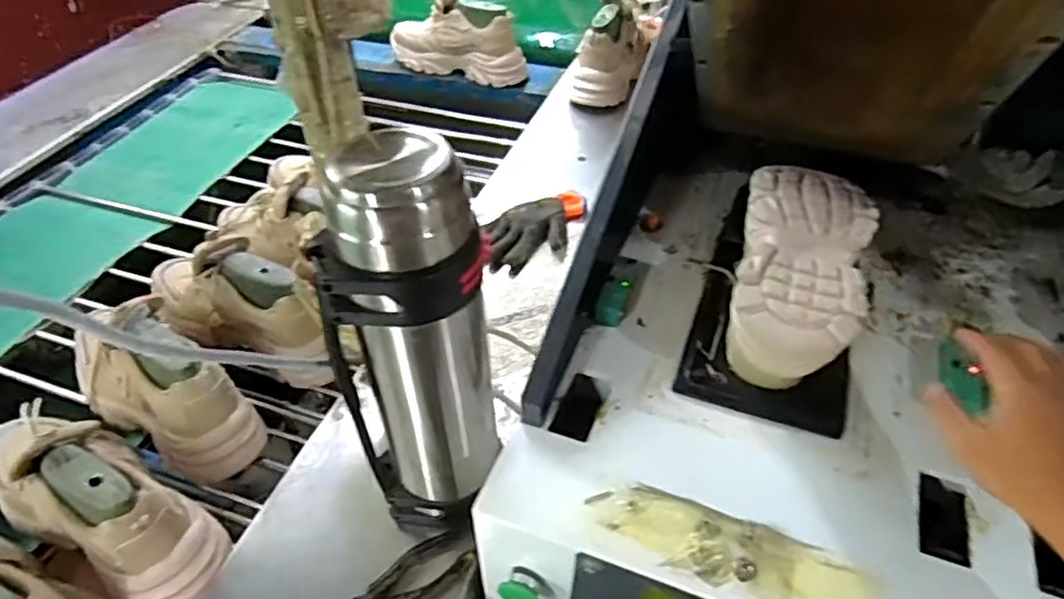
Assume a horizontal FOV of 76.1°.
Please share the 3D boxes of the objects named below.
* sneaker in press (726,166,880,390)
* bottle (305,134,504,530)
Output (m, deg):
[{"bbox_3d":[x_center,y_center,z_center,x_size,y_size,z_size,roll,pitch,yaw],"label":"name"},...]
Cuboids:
[{"bbox_3d":[0.260,-0.030,0.657,0.122,0.084,0.281,13,46,13],"label":"sneaker in press"},{"bbox_3d":[-0.095,0.057,0.576,0.123,0.386,0.093,-31,52,-27],"label":"bottle"}]

